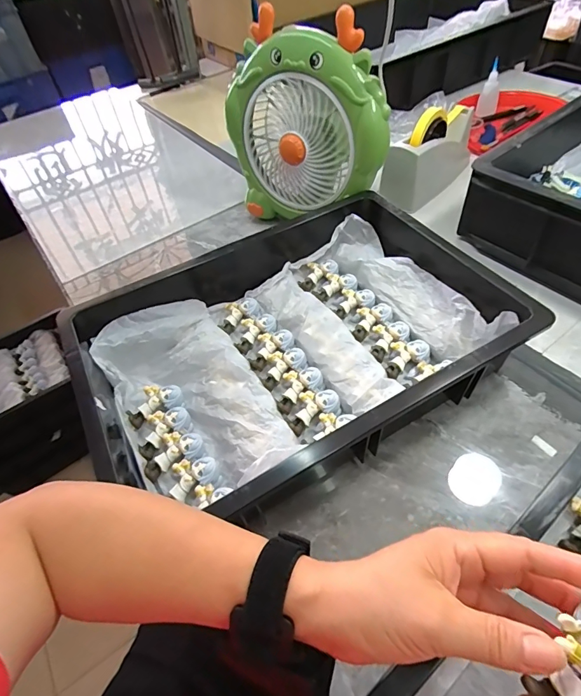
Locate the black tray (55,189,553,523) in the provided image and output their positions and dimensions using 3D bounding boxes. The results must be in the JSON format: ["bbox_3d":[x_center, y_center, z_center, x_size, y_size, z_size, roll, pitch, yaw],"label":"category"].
[{"bbox_3d":[-0.003,-0.020,0.469,0.445,0.089,0.342,-27,53,-15],"label":"black tray"}]

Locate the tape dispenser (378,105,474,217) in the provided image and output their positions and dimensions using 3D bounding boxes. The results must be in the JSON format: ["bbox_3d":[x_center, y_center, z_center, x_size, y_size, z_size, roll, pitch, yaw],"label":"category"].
[{"bbox_3d":[0.243,-0.338,0.682,0.203,0.114,0.072,-39,57,-23],"label":"tape dispenser"}]

